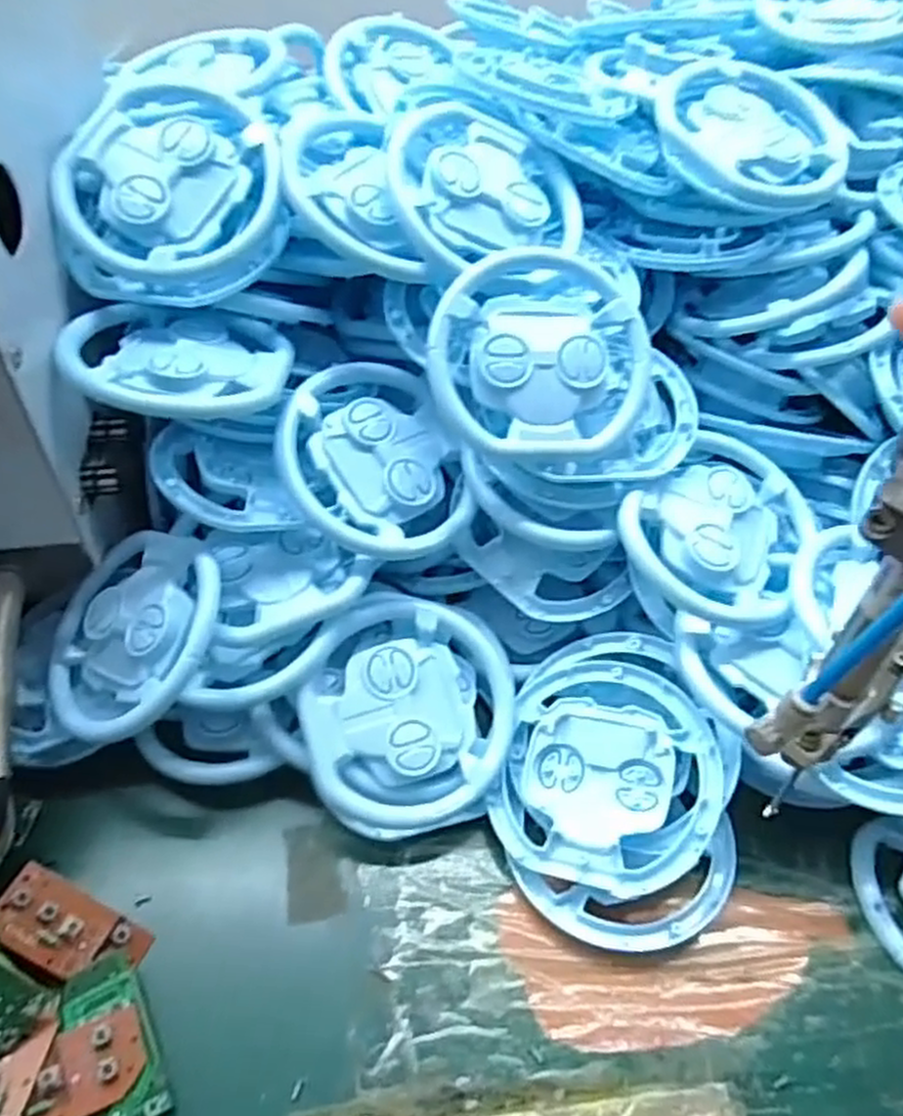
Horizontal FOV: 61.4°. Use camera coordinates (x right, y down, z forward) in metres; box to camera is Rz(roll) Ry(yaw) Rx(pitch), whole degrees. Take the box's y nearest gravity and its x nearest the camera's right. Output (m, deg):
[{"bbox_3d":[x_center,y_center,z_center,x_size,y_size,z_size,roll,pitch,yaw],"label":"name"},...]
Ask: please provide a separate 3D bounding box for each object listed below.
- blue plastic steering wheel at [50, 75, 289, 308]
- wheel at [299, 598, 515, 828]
[{"bbox_3d":[-0.131,-0.175,0.364,0.100,0.026,0.112,14,82,-4],"label":"blue plastic steering wheel"},{"bbox_3d":[-0.020,0.071,0.361,0.097,0.013,0.102,5,70,-13],"label":"wheel"}]

